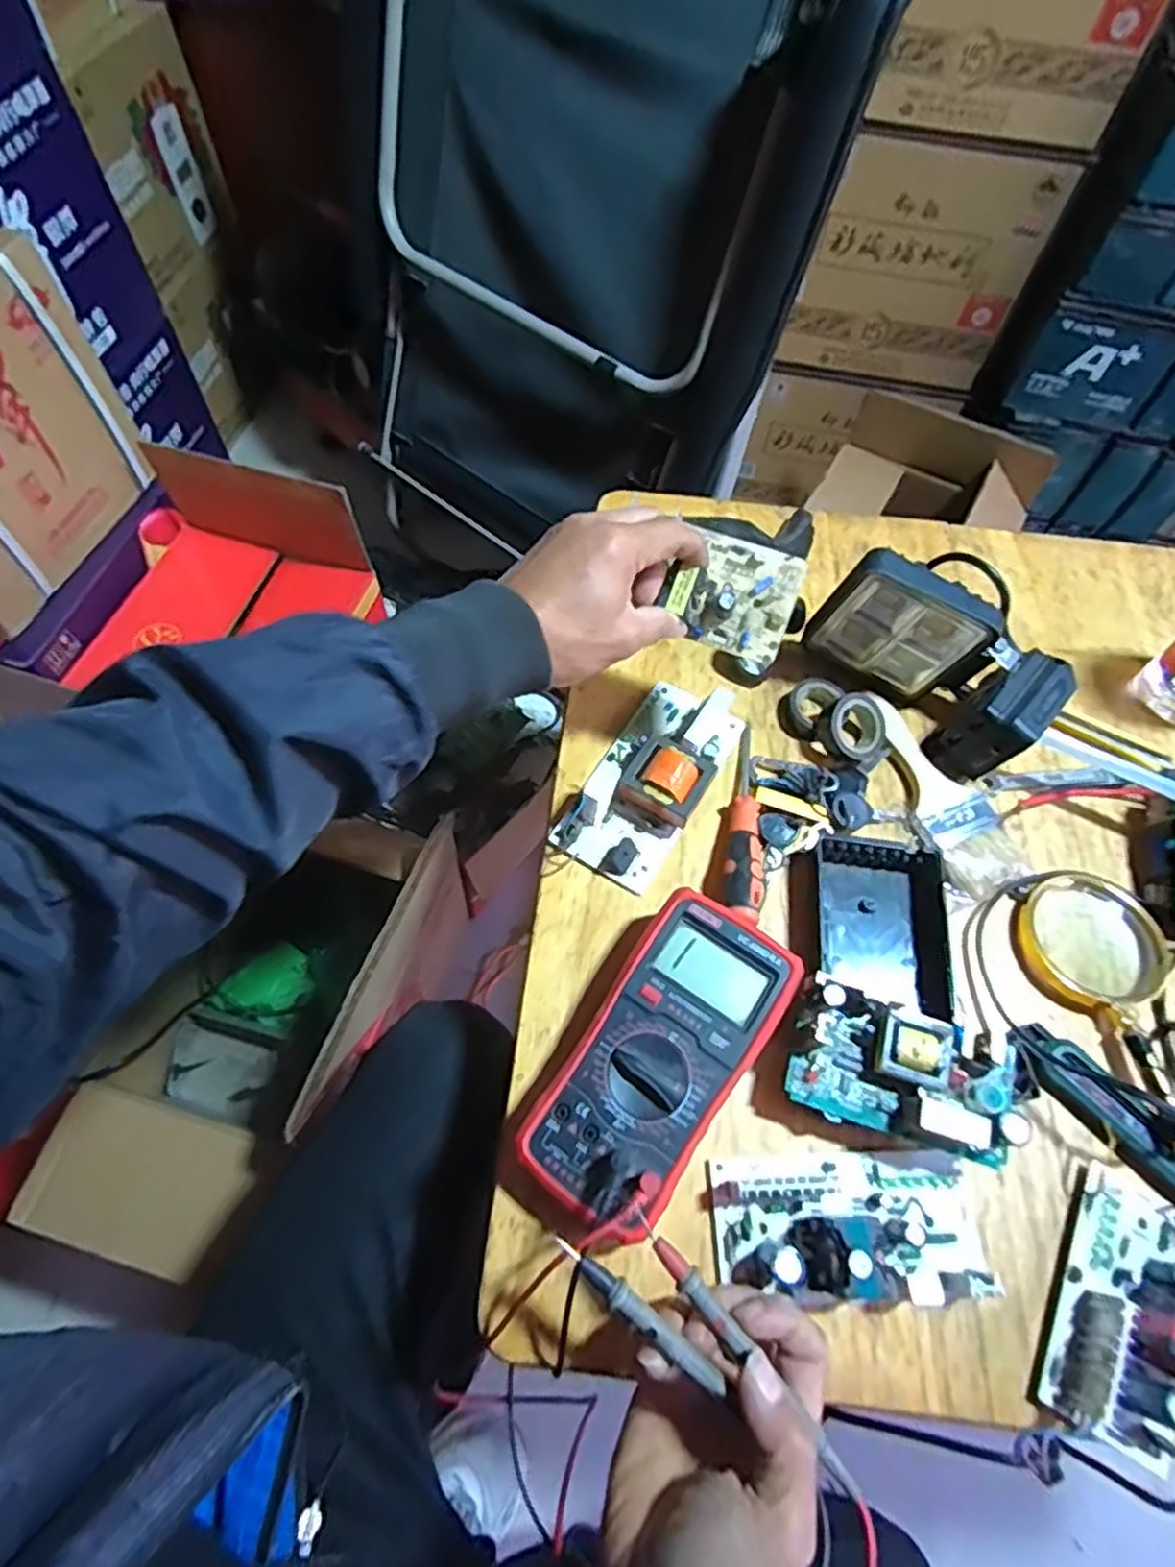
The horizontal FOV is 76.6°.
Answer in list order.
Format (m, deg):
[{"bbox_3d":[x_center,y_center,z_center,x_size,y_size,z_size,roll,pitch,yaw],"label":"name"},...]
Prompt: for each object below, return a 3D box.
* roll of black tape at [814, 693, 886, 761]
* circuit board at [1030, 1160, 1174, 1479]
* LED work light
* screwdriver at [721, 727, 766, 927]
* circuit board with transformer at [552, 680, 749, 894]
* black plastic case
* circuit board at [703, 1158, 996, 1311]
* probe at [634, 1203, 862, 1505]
[{"bbox_3d":[0.198,-0.041,0.559,0.045,0.019,0.049,-2,99,-12],"label":"roll of black tape"},{"bbox_3d":[0.294,0.279,0.394,0.070,0.042,0.127,27,64,12],"label":"circuit board"},{"bbox_3d":[0.263,-0.098,0.548,0.089,0.108,0.172,-38,70,-20],"label":"LED work light"},{"bbox_3d":[0.116,0.025,0.525,0.030,0.030,0.155,12,62,4],"label":"screwdriver"},{"bbox_3d":[0.051,-0.011,0.537,0.085,0.038,0.171,30,64,13],"label":"circuit board with transformer"},{"bbox_3d":[0.194,0.090,0.495,0.090,0.025,0.106,14,62,5],"label":"black plastic case"},{"bbox_3d":[0.146,0.242,0.405,0.150,0.043,0.075,3,61,-1],"label":"circuit board"},{"bbox_3d":[0.071,0.260,0.343,0.009,0.012,0.137,-38,74,-20],"label":"probe"}]

